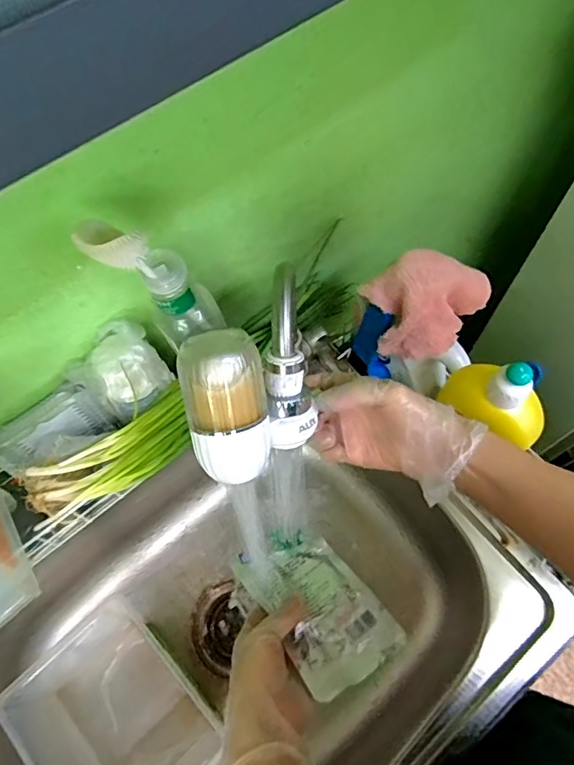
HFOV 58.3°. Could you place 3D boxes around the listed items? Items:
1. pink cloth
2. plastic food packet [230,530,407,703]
[{"bbox_3d":[0.147,-0.081,0.525,0.118,0.081,0.079,-20,67,-6],"label":"pink cloth"},{"bbox_3d":[0.026,0.200,0.476,0.090,0.009,0.155,-27,43,-19],"label":"plastic food packet"}]

